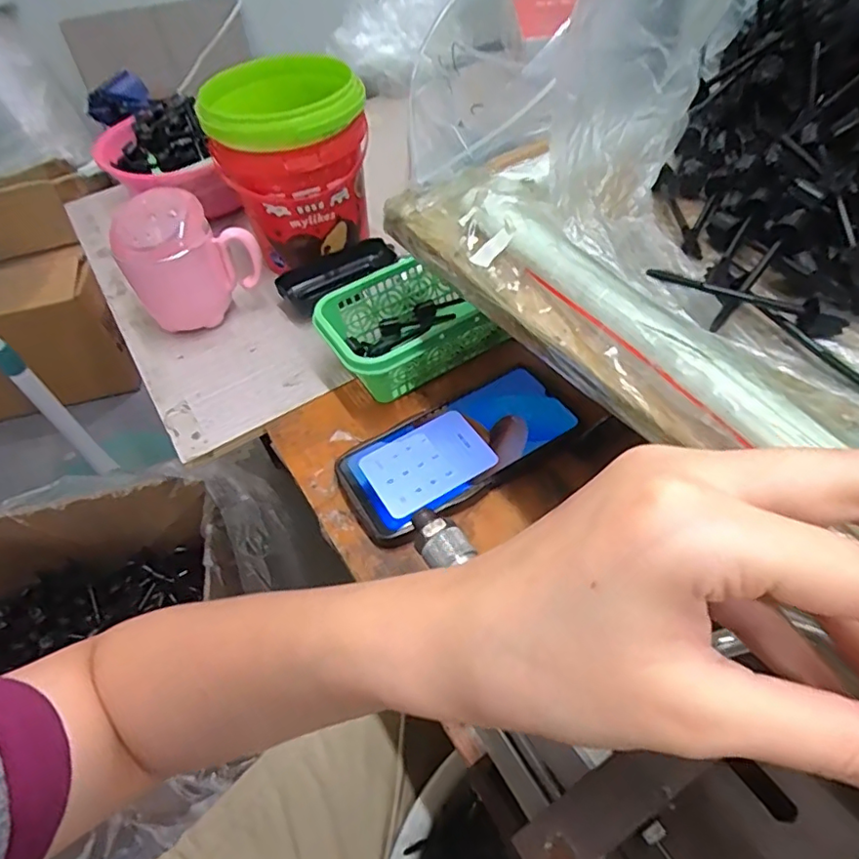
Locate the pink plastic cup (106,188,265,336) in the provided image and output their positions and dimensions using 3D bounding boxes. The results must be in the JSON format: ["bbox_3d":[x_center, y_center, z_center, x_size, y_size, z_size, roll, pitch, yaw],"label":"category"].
[{"bbox_3d":[-0.204,-0.144,0.501,0.104,0.107,0.071,-4,50,3],"label":"pink plastic cup"}]

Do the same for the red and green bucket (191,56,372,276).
[{"bbox_3d":[-0.120,-0.232,0.529,0.129,0.159,0.120,-21,52,-11],"label":"red and green bucket"}]

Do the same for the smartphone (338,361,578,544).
[{"bbox_3d":[0.018,0.012,0.394,0.159,0.014,0.080,-28,53,-16],"label":"smartphone"}]

